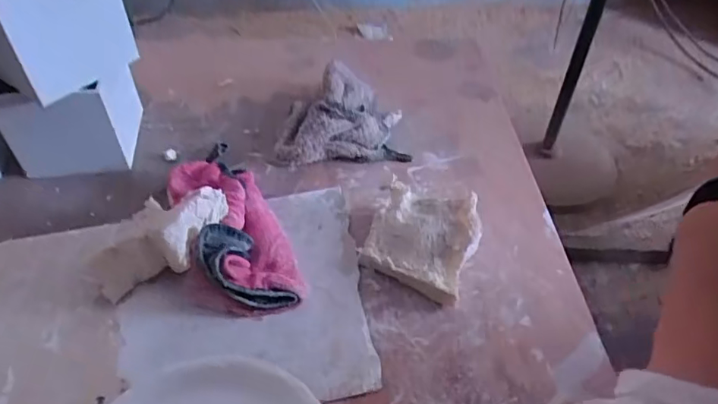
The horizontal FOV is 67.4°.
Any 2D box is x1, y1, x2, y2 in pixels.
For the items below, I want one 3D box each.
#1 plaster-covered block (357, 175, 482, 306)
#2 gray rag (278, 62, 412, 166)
[{"bbox_3d":[0.061,0.033,0.511,0.100,0.043,0.104,18,48,18],"label":"plaster-covered block"},{"bbox_3d":[-0.025,-0.107,0.644,0.152,0.056,0.147,-6,45,-6],"label":"gray rag"}]

